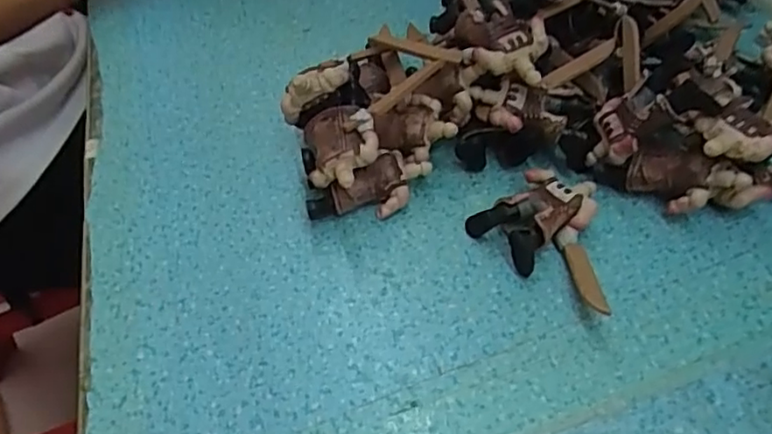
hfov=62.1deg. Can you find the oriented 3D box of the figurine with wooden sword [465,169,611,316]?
[{"bbox_3d":[0.063,0.009,0.276,0.055,0.021,0.070,5,47,9],"label":"figurine with wooden sword"}]

